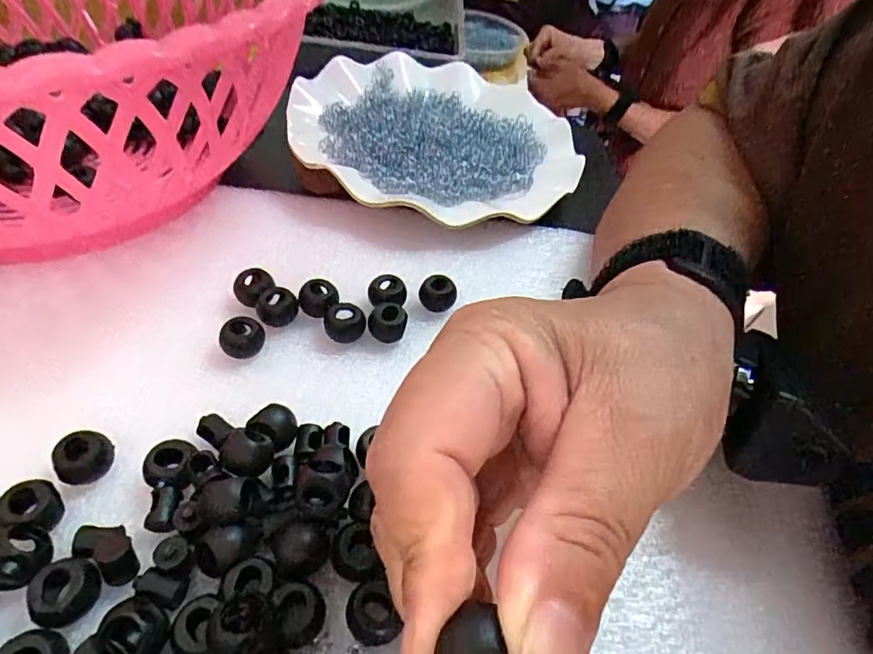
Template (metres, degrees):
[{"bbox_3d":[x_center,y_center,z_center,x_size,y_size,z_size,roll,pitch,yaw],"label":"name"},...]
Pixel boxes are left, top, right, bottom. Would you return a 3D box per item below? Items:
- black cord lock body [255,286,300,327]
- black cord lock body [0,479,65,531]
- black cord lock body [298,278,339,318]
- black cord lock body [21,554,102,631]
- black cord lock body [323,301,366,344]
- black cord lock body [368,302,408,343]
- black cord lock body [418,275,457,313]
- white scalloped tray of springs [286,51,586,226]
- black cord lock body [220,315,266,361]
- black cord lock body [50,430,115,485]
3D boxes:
[{"bbox_3d":[-0.071,-0.009,0.238,0.018,0.011,0.015,-8,50,-16],"label":"black cord lock body"},{"bbox_3d":[-0.128,0.058,0.170,0.015,0.014,0.014,5,48,-5],"label":"black cord lock body"},{"bbox_3d":[-0.053,-0.013,0.242,0.015,0.013,0.014,5,48,-5],"label":"black cord lock body"},{"bbox_3d":[-0.107,0.077,0.155,0.016,0.011,0.018,13,48,2],"label":"black cord lock body"},{"bbox_3d":[-0.041,-0.001,0.236,0.018,0.013,0.014,0,49,-10],"label":"black cord lock body"},{"bbox_3d":[-0.022,-0.002,0.239,0.017,0.013,0.013,8,48,-2],"label":"black cord lock body"},{"bbox_3d":[0.001,-0.015,0.255,0.017,0.015,0.013,5,48,-5],"label":"black cord lock body"},{"bbox_3d":[0.003,-0.137,0.348,0.184,0.025,0.181,-5,49,-13],"label":"white scalloped tray of springs"},{"bbox_3d":[-0.081,0.005,0.225,0.017,0.013,0.015,6,48,-4],"label":"black cord lock body"},{"bbox_3d":[-0.120,0.046,0.183,0.016,0.015,0.015,-8,50,-16],"label":"black cord lock body"}]

